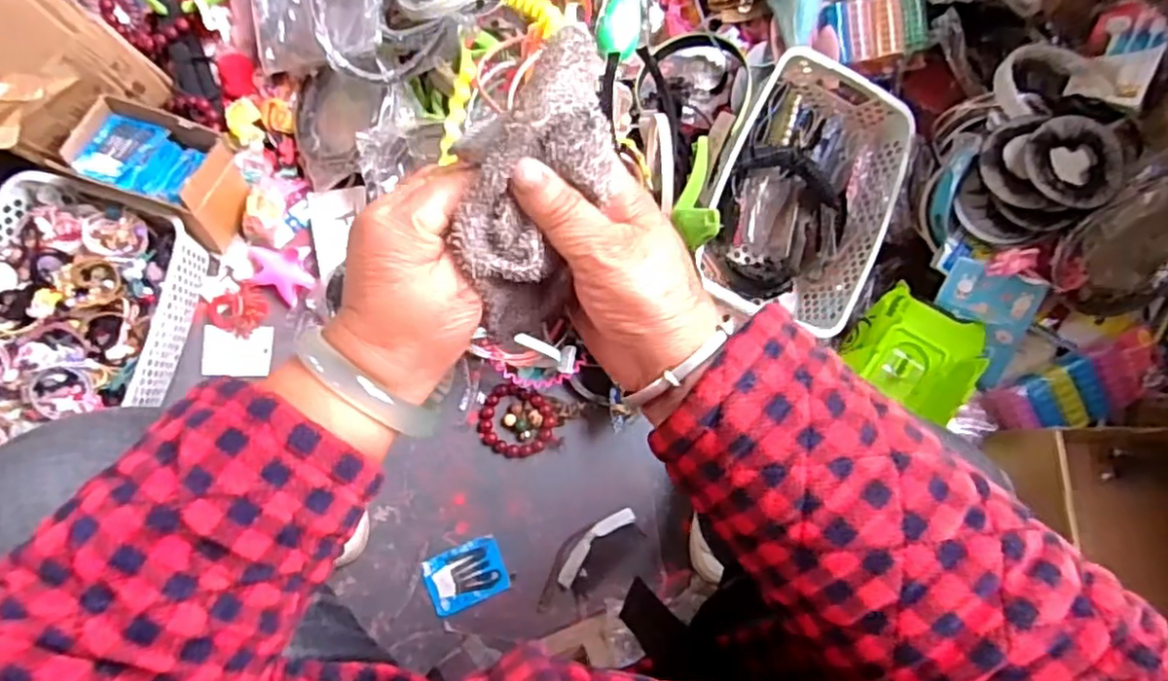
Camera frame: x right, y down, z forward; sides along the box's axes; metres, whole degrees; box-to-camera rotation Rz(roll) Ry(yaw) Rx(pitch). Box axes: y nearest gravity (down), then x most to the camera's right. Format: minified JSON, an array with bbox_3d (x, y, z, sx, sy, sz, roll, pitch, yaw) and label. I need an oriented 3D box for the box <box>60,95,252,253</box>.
[{"bbox_3d":[-0.446,-0.184,0.728,0.143,0.096,0.103,28,81,-1],"label":"box"}]

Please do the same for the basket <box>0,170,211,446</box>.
[{"bbox_3d":[-0.542,-0.014,0.698,0.205,0.080,0.291,14,82,-3],"label":"basket"}]

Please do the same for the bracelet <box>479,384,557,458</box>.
[{"bbox_3d":[-0.078,0.096,0.787,0.087,0.016,0.079,16,81,-3],"label":"bracelet"}]

